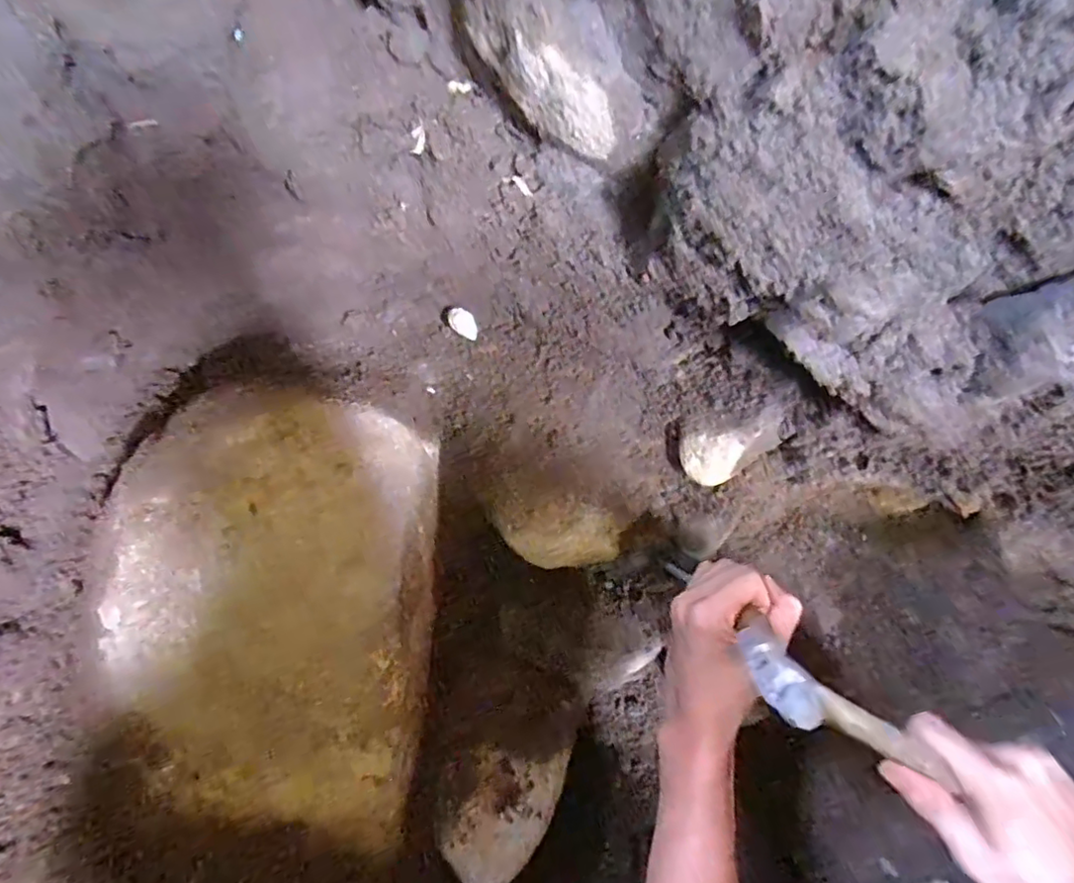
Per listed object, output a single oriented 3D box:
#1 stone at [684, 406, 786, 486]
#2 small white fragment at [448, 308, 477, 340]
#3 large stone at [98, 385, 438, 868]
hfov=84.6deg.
[{"bbox_3d":[0.154,0.004,0.461,0.079,0.028,0.036,-25,59,5],"label":"stone"},{"bbox_3d":[-0.063,-0.102,0.513,0.020,0.030,0.009,-46,24,-10],"label":"small white fragment"},{"bbox_3d":[-0.179,0.119,0.411,0.183,0.204,0.247,3,58,6],"label":"large stone"}]

